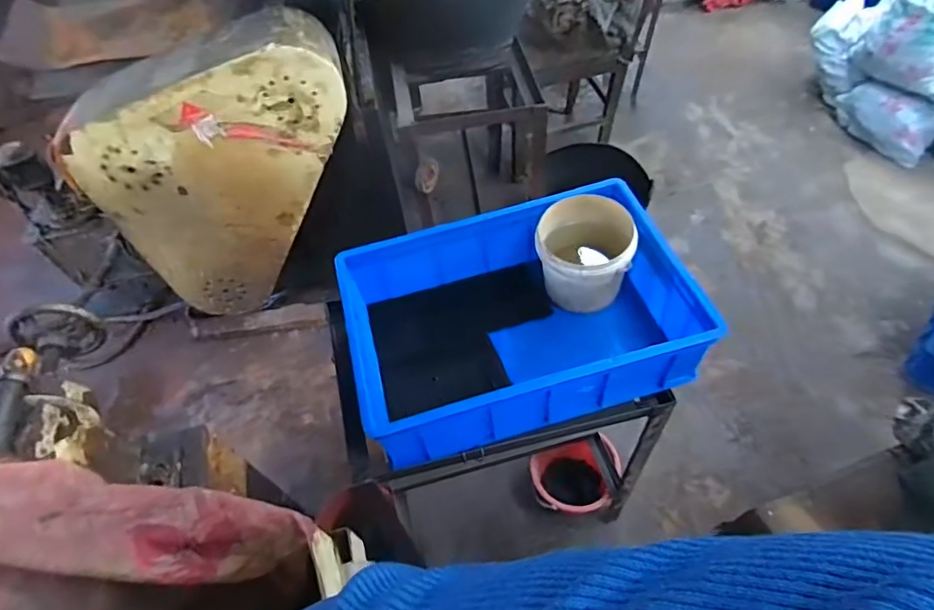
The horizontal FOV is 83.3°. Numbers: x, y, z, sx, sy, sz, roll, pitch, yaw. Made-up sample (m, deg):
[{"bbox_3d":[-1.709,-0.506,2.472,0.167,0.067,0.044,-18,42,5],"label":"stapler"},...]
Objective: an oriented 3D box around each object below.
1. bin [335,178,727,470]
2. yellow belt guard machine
[{"bbox_3d":[0.071,0.010,0.867,0.513,0.155,0.368,-15,55,-7],"label":"bin"},{"bbox_3d":[-0.539,-0.290,1.265,0.586,0.680,0.164,-12,55,-5],"label":"yellow belt guard machine"}]

